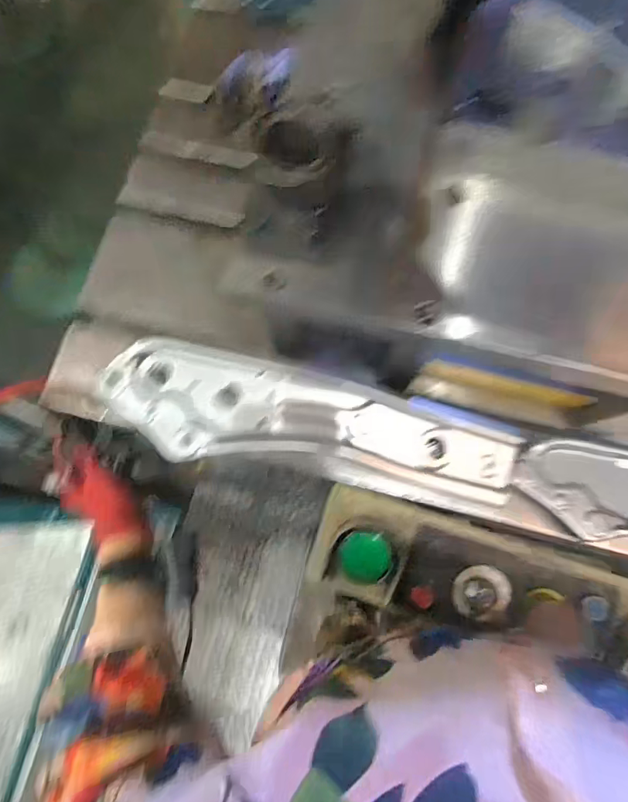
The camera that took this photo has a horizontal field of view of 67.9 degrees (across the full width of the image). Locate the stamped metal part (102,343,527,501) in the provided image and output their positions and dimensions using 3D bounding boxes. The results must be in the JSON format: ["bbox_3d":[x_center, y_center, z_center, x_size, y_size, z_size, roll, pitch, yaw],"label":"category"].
[{"bbox_3d":[-0.001,0.032,0.496,0.439,0.044,0.116,14,79,2],"label":"stamped metal part"}]

